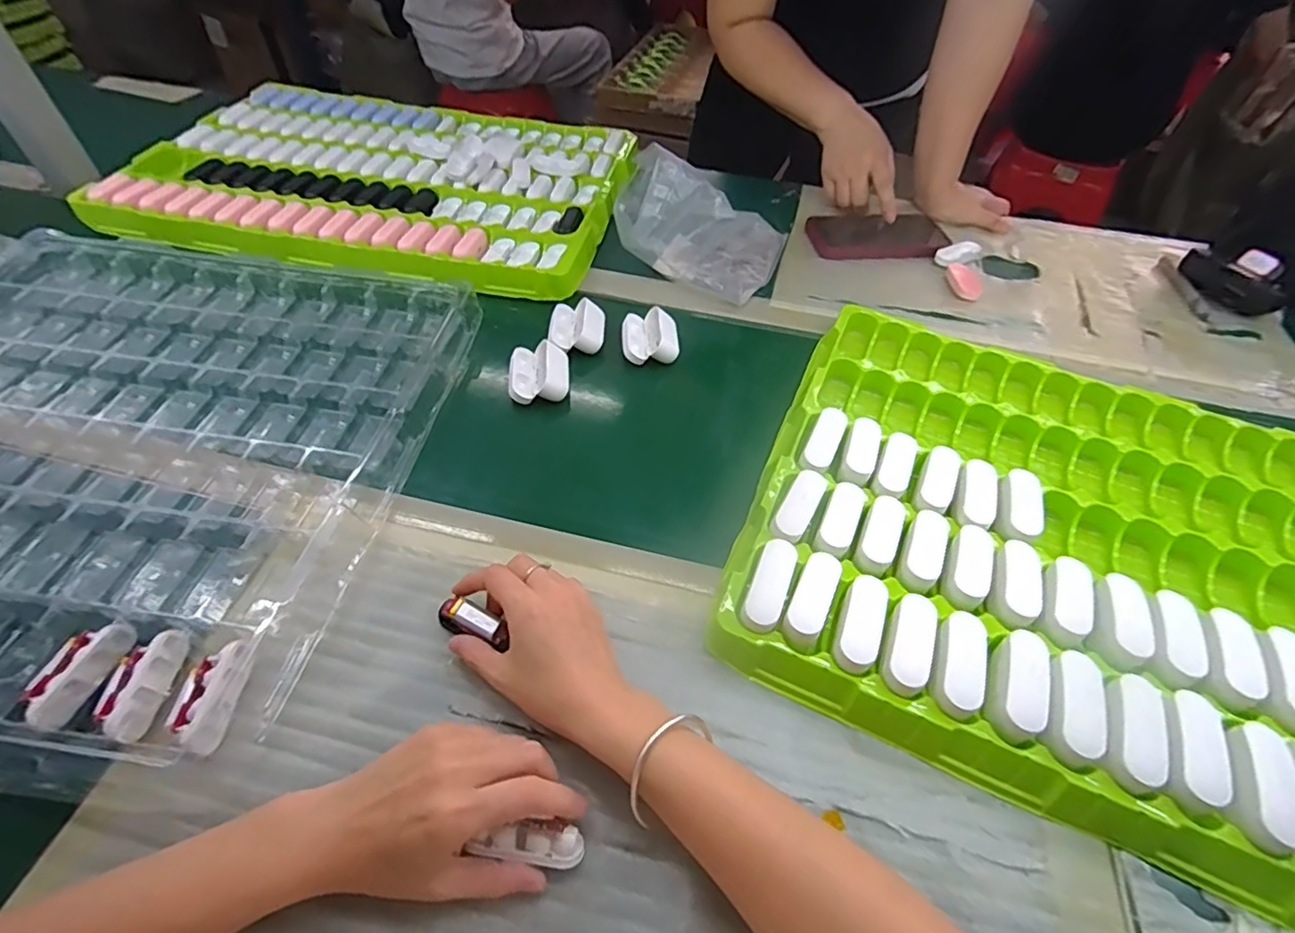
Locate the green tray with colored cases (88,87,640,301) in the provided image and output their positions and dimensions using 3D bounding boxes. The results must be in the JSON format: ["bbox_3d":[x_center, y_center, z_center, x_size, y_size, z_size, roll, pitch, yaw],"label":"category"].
[{"bbox_3d":[-0.334,-0.369,0.758,0.583,0.039,0.415,9,52,5],"label":"green tray with colored cases"}]

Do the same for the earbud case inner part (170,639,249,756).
[{"bbox_3d":[-0.255,0.133,0.344,0.027,0.014,0.059,0,51,-3],"label":"earbud case inner part"}]

